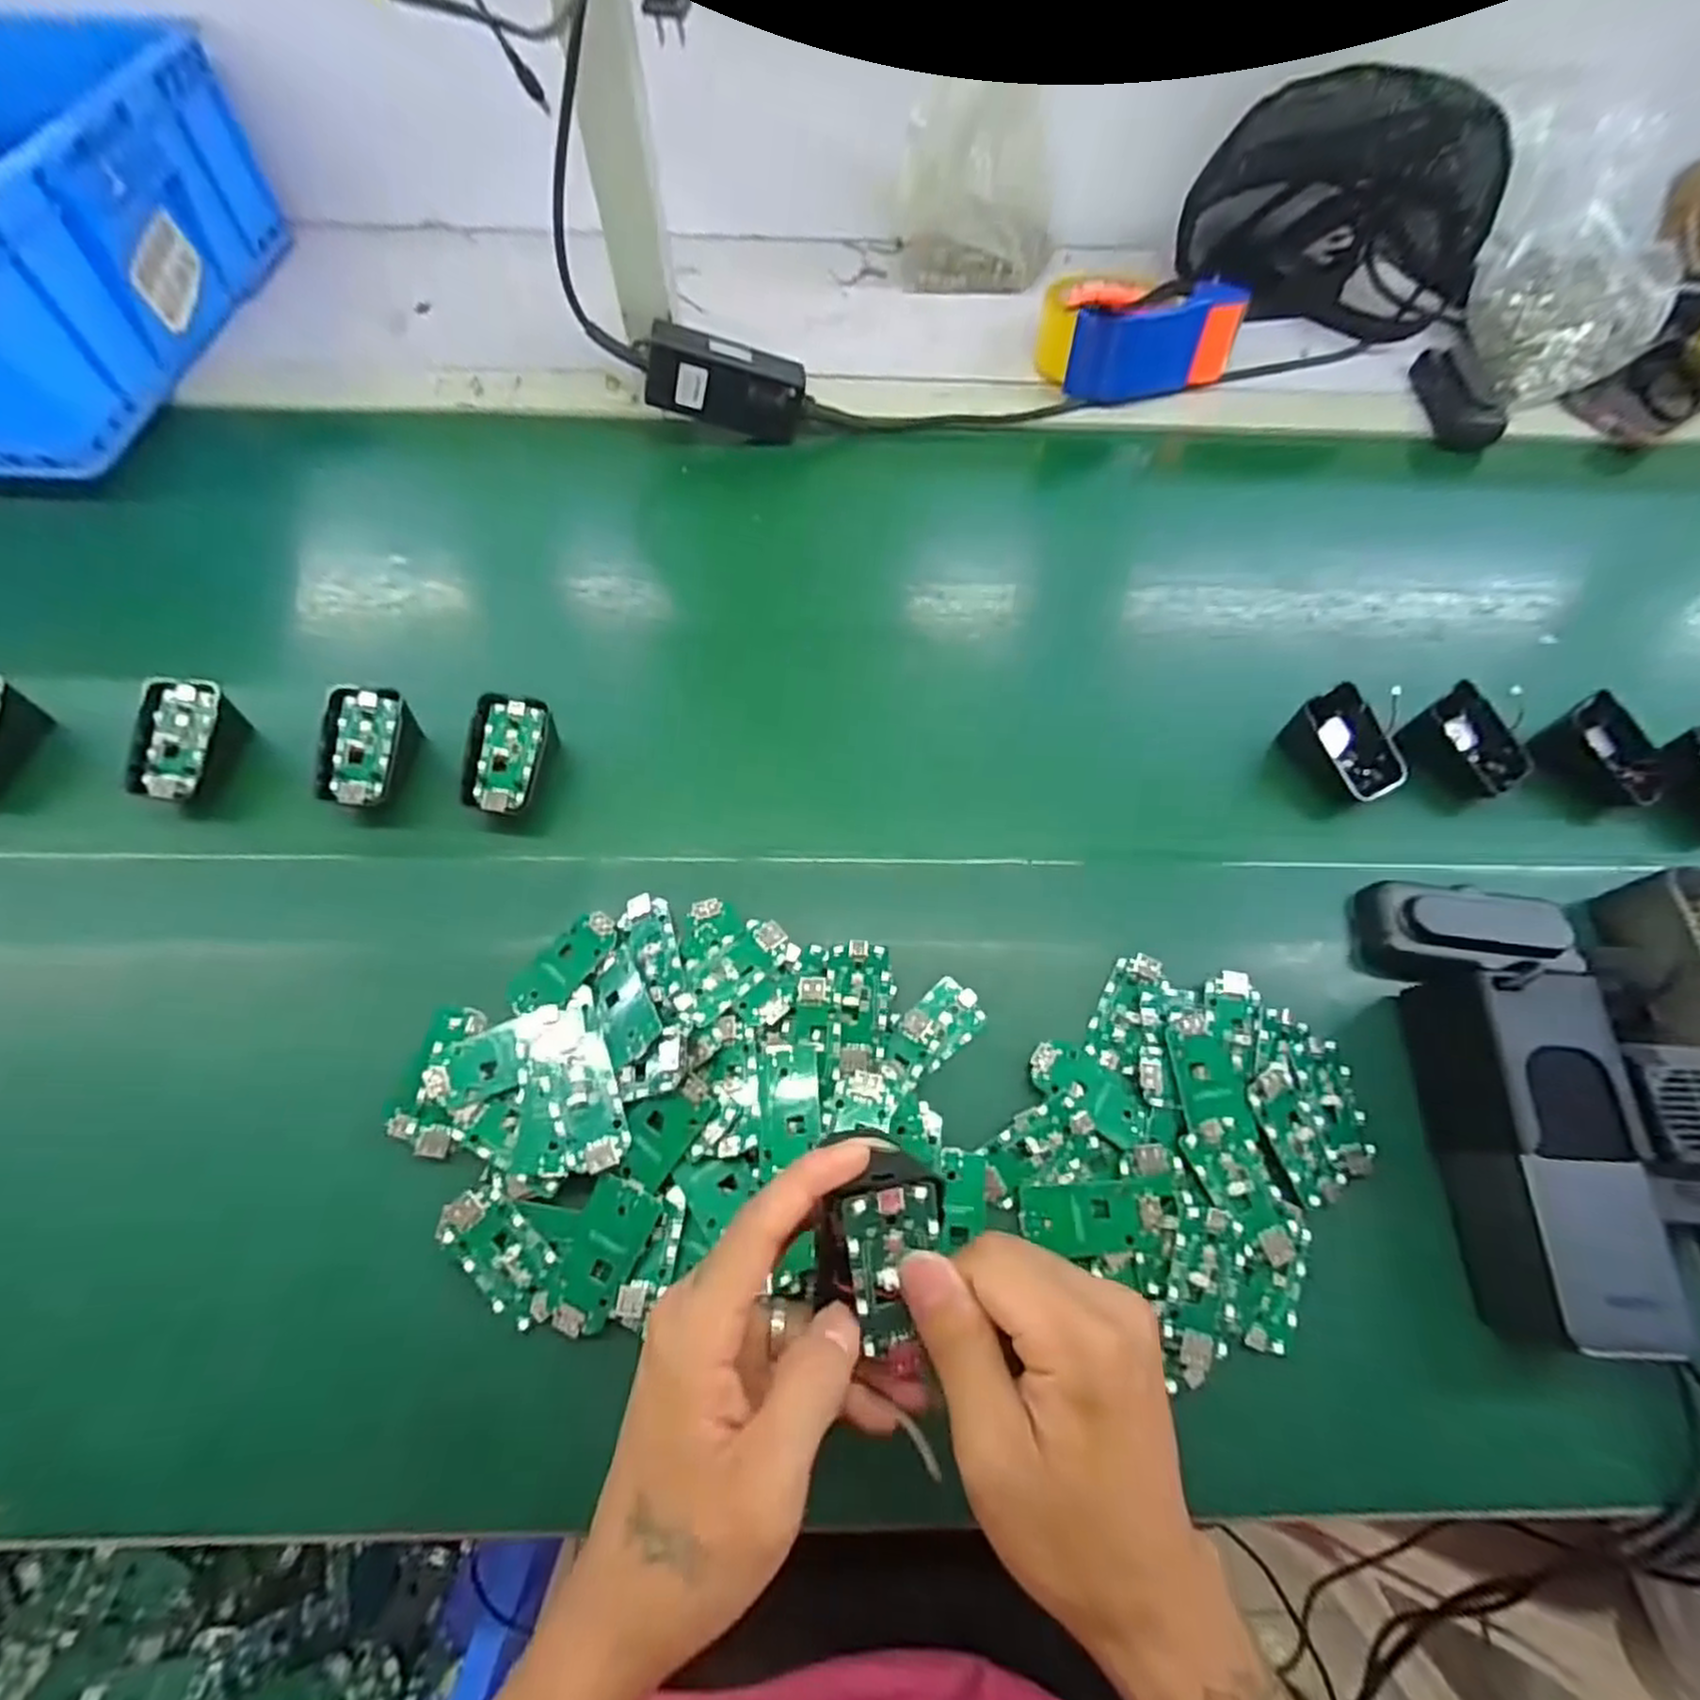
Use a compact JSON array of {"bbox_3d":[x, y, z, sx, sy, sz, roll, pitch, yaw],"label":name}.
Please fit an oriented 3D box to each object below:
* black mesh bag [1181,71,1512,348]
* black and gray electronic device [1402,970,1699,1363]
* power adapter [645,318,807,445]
[{"bbox_3d":[0.437,-0.562,0.650,0.224,0.133,0.152,40,68,17],"label":"black mesh bag"},{"bbox_3d":[0.315,0.137,0.340,0.059,0.057,0.154,2,63,-1],"label":"black and gray electronic device"},{"bbox_3d":[-0.093,-0.351,0.568,0.113,0.052,0.032,7,61,-18],"label":"power adapter"}]

